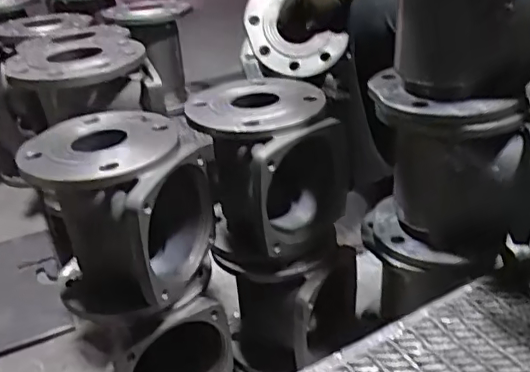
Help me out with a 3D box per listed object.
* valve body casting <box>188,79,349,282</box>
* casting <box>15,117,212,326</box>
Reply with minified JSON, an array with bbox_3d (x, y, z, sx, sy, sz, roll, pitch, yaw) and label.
[{"bbox_3d":[0.000,-0.010,0.750,0.186,0.218,0.163,18,36,32],"label":"valve body casting"},{"bbox_3d":[-0.175,0.037,0.687,0.182,0.204,0.163,12,33,24],"label":"casting"}]

